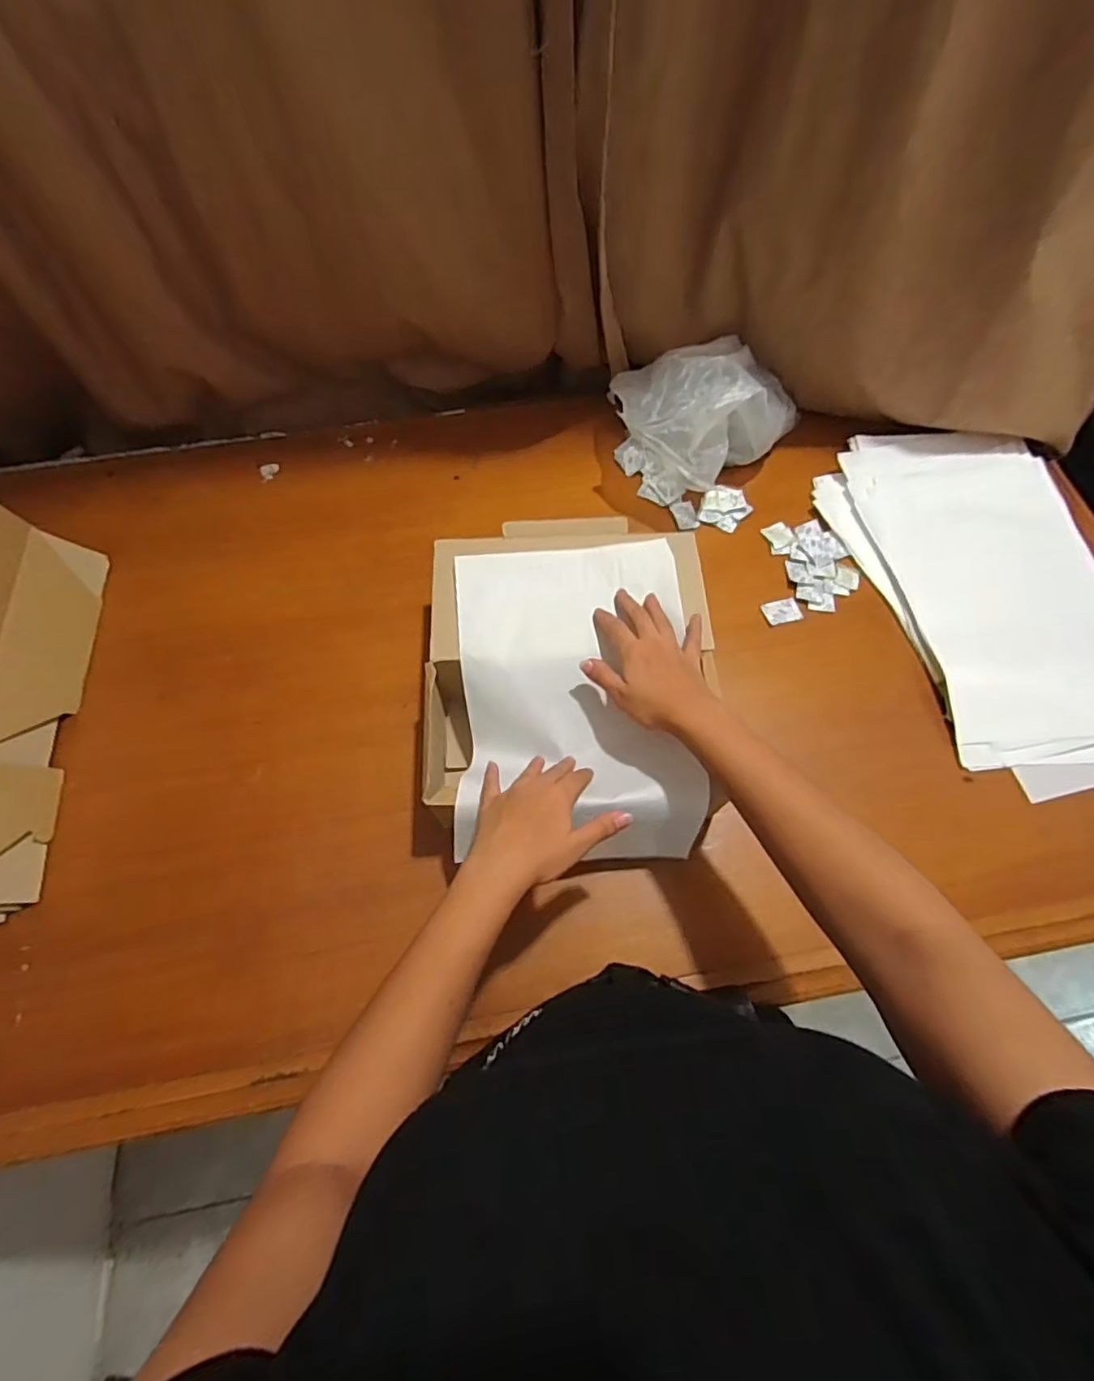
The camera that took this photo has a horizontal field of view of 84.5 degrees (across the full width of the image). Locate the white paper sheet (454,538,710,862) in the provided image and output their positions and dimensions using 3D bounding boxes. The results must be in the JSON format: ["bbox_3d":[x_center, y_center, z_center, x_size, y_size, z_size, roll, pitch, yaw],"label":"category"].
[{"bbox_3d":[0.021,0.004,0.577,0.224,0.071,0.294,-3,67,0],"label":"white paper sheet"}]

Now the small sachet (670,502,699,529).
[{"bbox_3d":[0.171,-0.216,0.745,0.027,0.008,0.040,-18,67,-6],"label":"small sachet"}]

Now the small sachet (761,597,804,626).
[{"bbox_3d":[0.270,-0.091,0.691,0.040,0.007,0.029,-10,67,-3],"label":"small sachet"}]

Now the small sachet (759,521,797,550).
[{"bbox_3d":[0.281,-0.189,0.728,0.030,0.004,0.034,-27,69,-10],"label":"small sachet"}]

